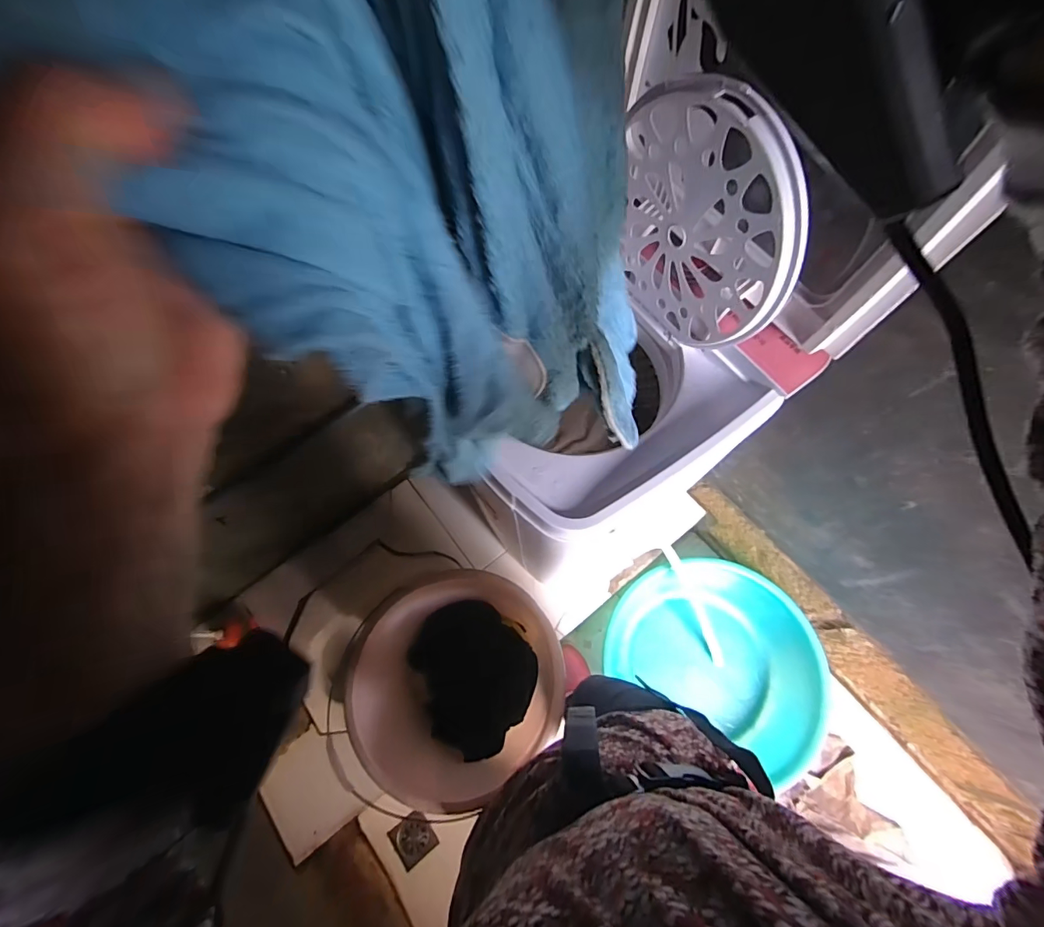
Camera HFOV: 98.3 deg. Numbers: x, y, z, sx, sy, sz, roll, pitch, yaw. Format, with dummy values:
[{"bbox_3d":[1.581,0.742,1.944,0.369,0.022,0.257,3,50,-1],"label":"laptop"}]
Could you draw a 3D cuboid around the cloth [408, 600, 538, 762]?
[{"bbox_3d":[-0.095,0.441,0.957,0.230,0.106,0.280,-22,69,-7],"label":"cloth"}]

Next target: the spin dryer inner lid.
[{"bbox_3d":[0.190,-0.250,0.503,0.039,0.250,0.237,-30,71,-10],"label":"spin dryer inner lid"}]

